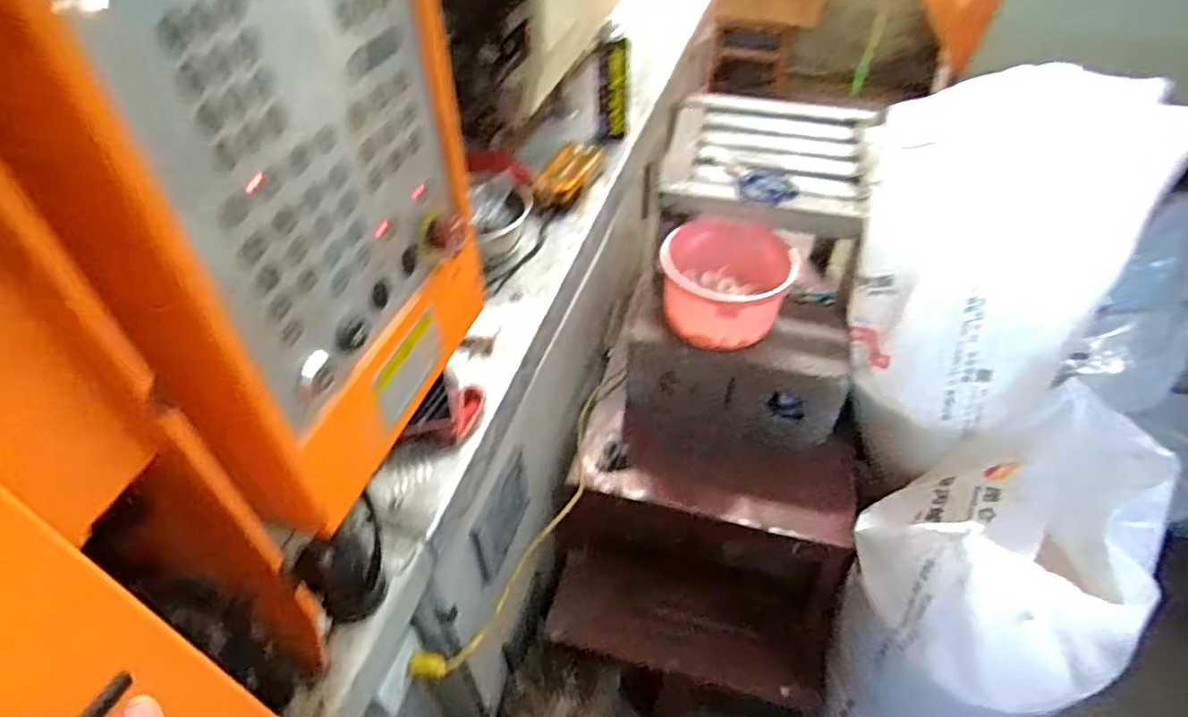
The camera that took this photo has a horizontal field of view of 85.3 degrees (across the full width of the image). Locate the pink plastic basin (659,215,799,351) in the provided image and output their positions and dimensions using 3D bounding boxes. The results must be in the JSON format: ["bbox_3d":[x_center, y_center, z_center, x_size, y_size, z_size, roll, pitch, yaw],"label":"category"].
[{"bbox_3d":[0.220,-0.133,1.095,0.209,0.133,0.209,0,46,0],"label":"pink plastic basin"}]

